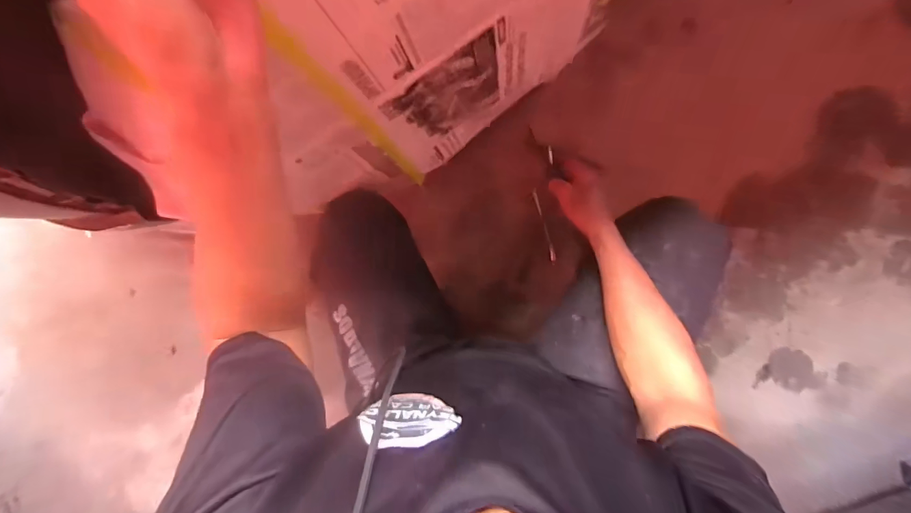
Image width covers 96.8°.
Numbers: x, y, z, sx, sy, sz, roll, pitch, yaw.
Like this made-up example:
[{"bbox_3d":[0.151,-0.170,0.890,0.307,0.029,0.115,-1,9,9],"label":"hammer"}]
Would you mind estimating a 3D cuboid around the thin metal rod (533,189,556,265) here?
[{"bbox_3d":[0.196,-0.065,0.890,0.011,0.014,0.169,-15,87,8],"label":"thin metal rod"}]

